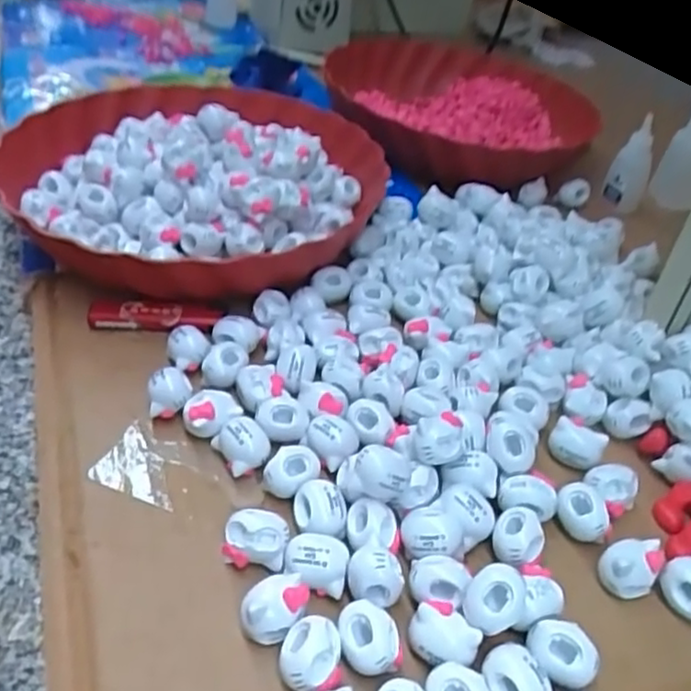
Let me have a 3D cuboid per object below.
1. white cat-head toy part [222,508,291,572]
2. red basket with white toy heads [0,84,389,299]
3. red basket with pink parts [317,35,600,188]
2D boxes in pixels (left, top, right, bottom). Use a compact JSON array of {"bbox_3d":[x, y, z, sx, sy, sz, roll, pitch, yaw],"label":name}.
[{"bbox_3d":[-0.036,0.079,0.280,0.025,0.021,0.017,6,43,6],"label":"white cat-head toy part"},{"bbox_3d":[-0.096,-0.106,0.451,0.220,0.066,0.226,0,42,0],"label":"red basket with white toy heads"},{"bbox_3d":[0.112,-0.217,0.629,0.244,0.068,0.252,0,42,0],"label":"red basket with pink parts"}]

